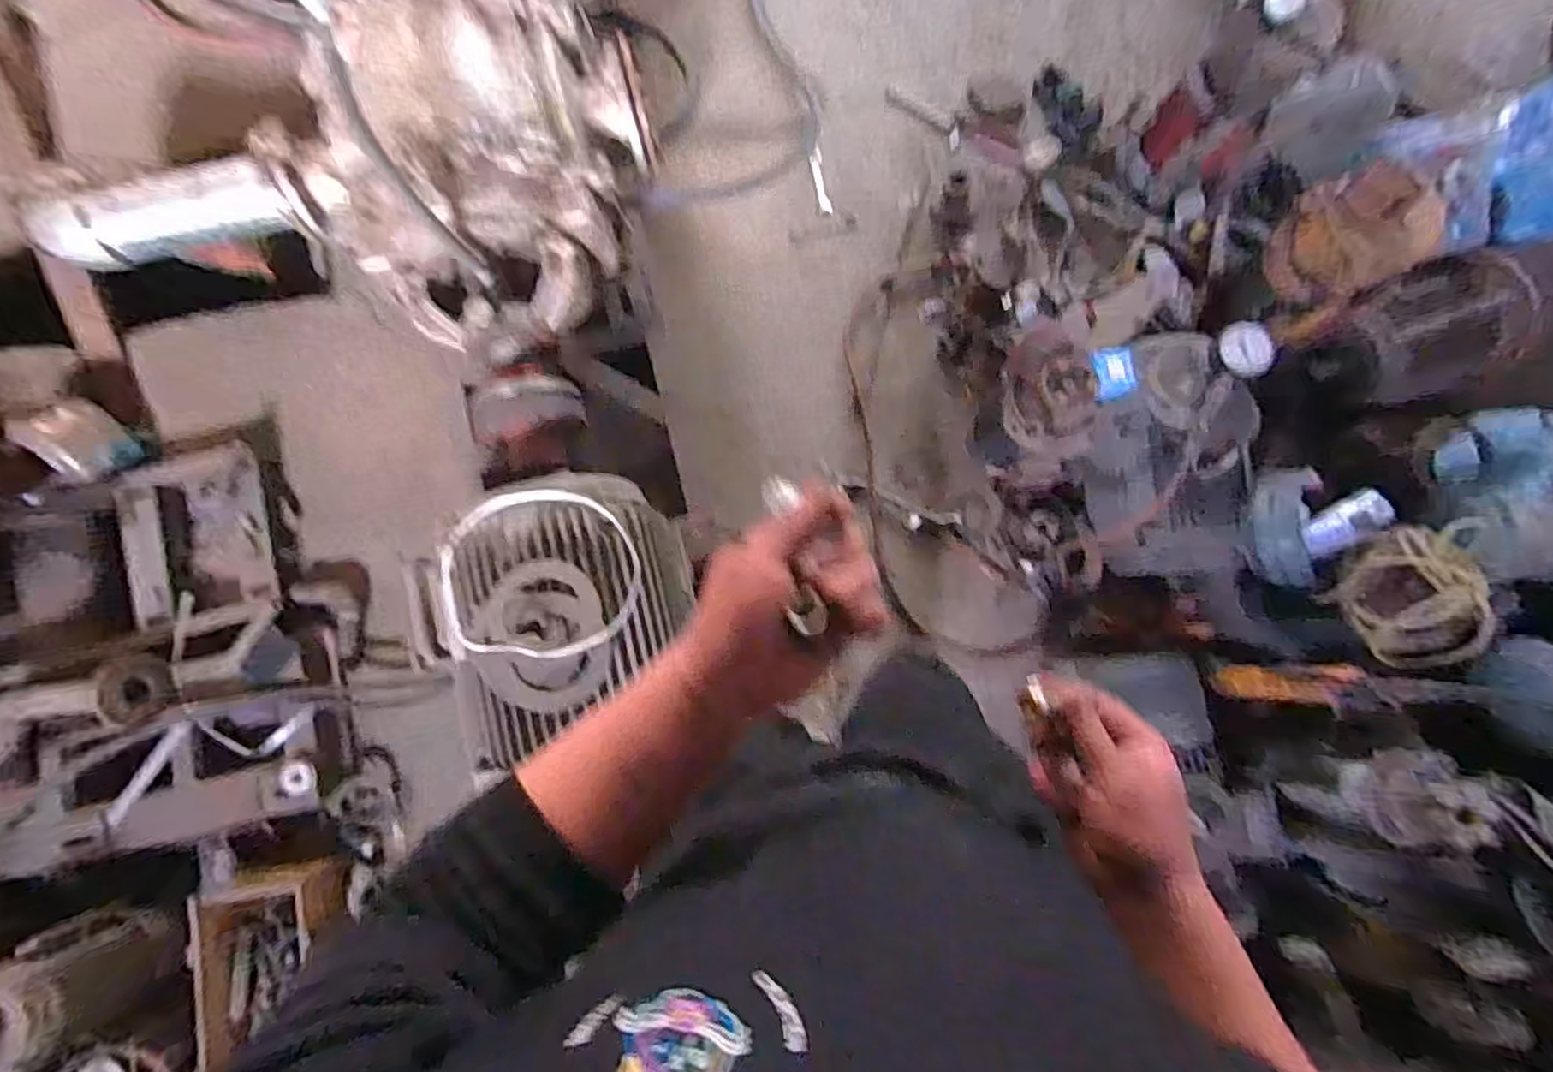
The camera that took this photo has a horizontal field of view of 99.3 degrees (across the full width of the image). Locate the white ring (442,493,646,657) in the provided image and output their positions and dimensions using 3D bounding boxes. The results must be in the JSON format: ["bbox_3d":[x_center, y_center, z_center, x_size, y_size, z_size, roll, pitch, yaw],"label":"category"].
[{"bbox_3d":[-0.360,0.050,0.972,0.299,0.102,0.242,3,83,0],"label":"white ring"}]

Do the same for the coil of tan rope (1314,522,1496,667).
[{"bbox_3d":[1.200,0.122,1.236,0.253,0.104,0.274,0,83,-1],"label":"coil of tan rope"}]

